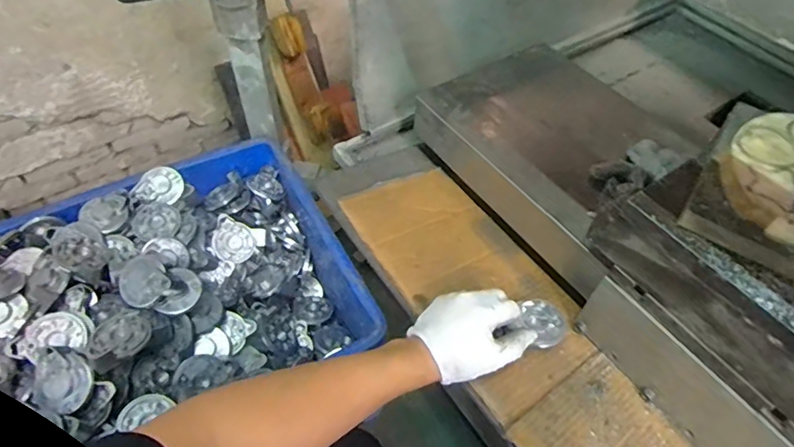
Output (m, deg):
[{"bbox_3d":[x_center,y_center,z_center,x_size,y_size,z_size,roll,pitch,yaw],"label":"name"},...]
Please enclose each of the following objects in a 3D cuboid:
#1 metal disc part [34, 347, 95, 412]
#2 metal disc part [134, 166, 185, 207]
[{"bbox_3d":[-0.370,0.170,0.559,0.071,0.018,0.058,26,55,17],"label":"metal disc part"},{"bbox_3d":[-0.355,-0.055,0.767,0.061,0.010,0.060,3,76,-13],"label":"metal disc part"}]

